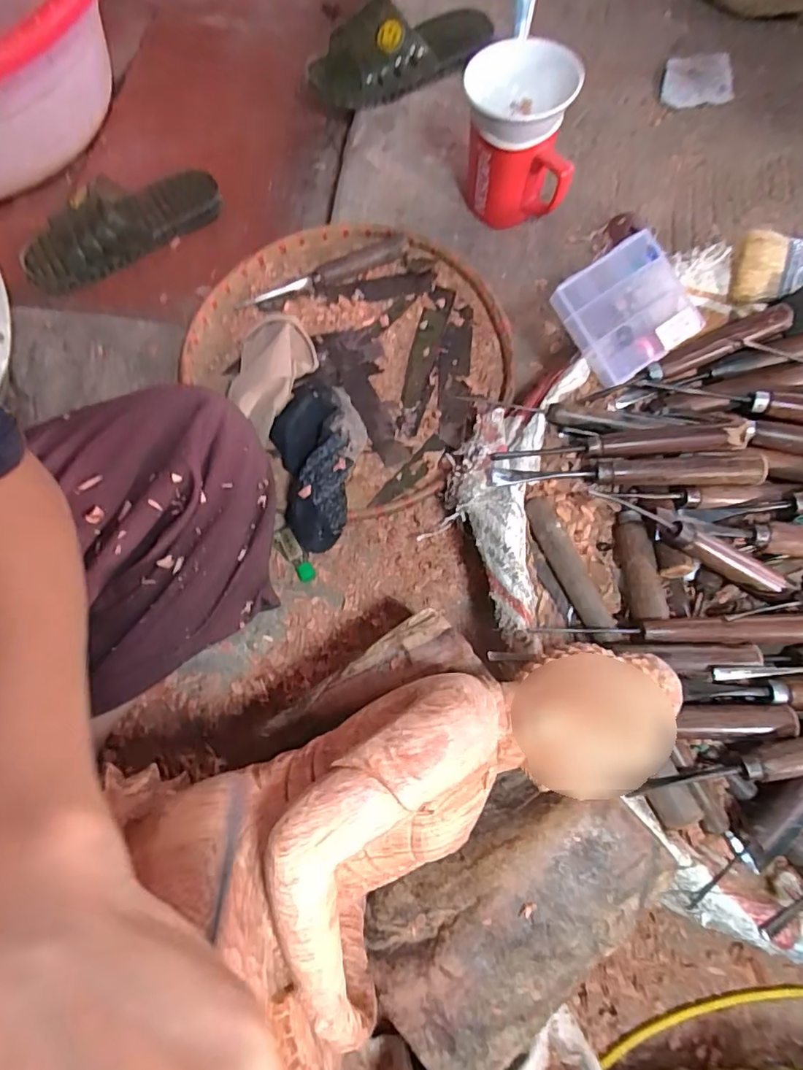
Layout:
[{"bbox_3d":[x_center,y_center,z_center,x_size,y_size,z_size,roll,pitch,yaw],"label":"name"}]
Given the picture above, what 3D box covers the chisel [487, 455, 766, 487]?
[{"bbox_3d":[0.156,-0.044,0.386,0.183,0.031,0.019,0,72,0],"label":"chisel"}]

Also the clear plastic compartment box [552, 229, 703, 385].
[{"bbox_3d":[0.171,-0.170,0.413,0.082,0.020,0.085,-36,100,5],"label":"clear plastic compartment box"}]

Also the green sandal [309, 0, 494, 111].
[{"bbox_3d":[0.000,-0.545,0.614,0.208,0.066,0.096,-22,74,-7],"label":"green sandal"}]

